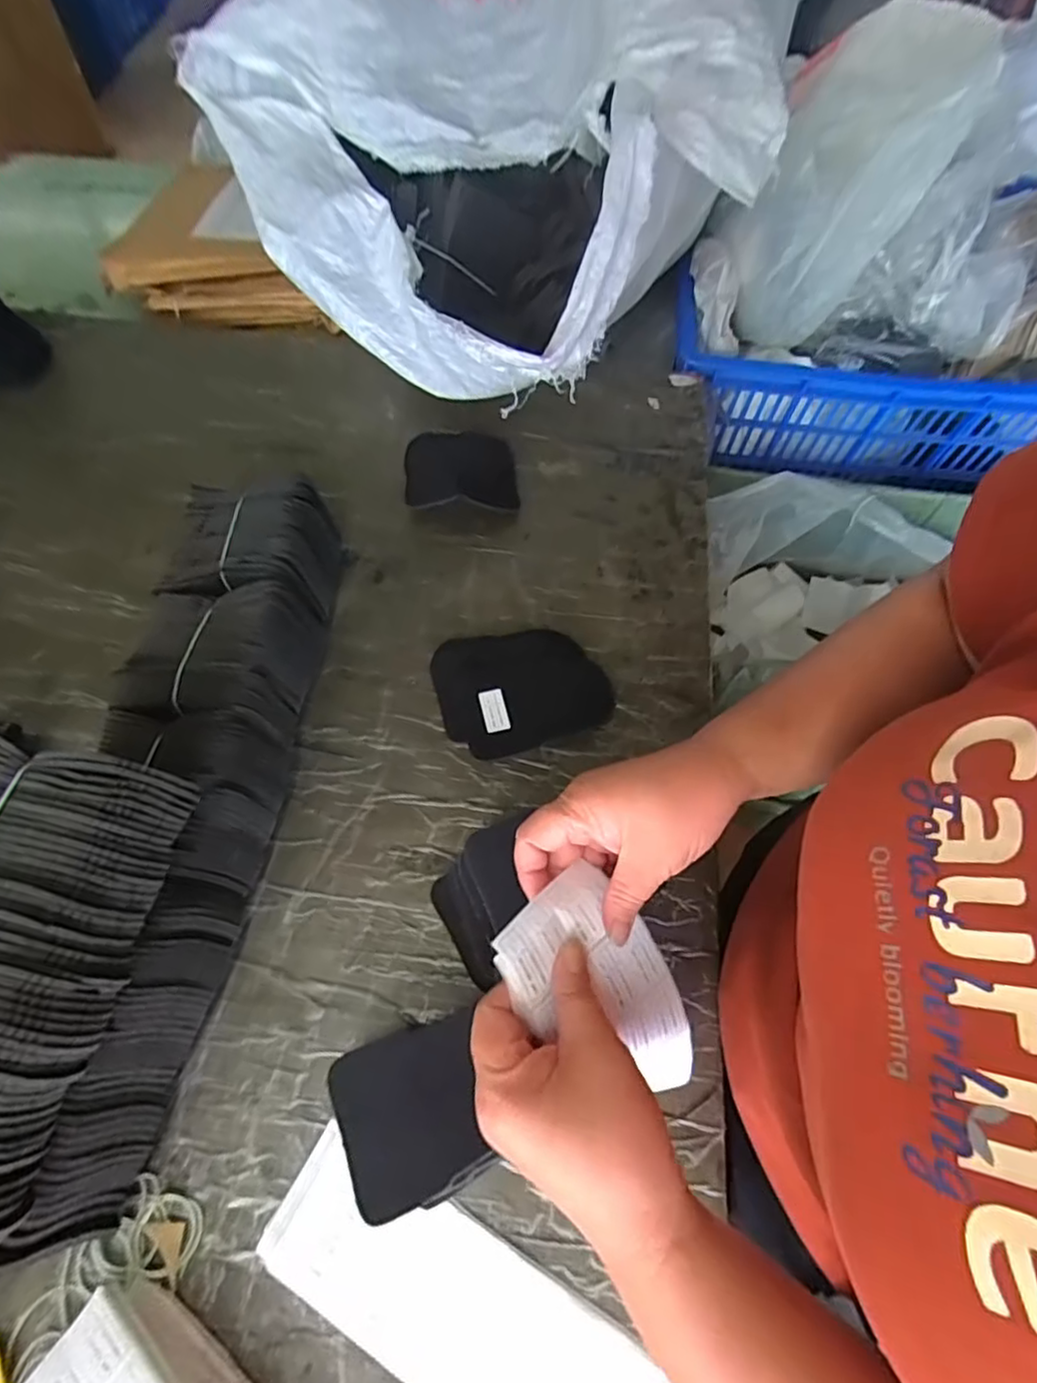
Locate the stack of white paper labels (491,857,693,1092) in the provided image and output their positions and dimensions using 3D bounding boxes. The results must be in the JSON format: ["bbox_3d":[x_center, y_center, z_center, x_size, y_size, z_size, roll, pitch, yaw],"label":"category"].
[{"bbox_3d":[0.051,0.156,0.331,0.143,0.026,0.082,43,67,-17],"label":"stack of white paper labels"}]

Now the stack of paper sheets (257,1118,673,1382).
[{"bbox_3d":[-0.035,0.392,0.378,0.264,0.006,0.089,28,66,13],"label":"stack of paper sheets"}]

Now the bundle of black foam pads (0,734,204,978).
[{"bbox_3d":[-0.288,0.093,0.364,0.138,0.061,0.118,11,63,5],"label":"bundle of black foam pads"}]

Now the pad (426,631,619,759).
[{"bbox_3d":[0.004,-0.005,0.557,0.154,0.020,0.118,-16,64,-9],"label":"pad"}]

